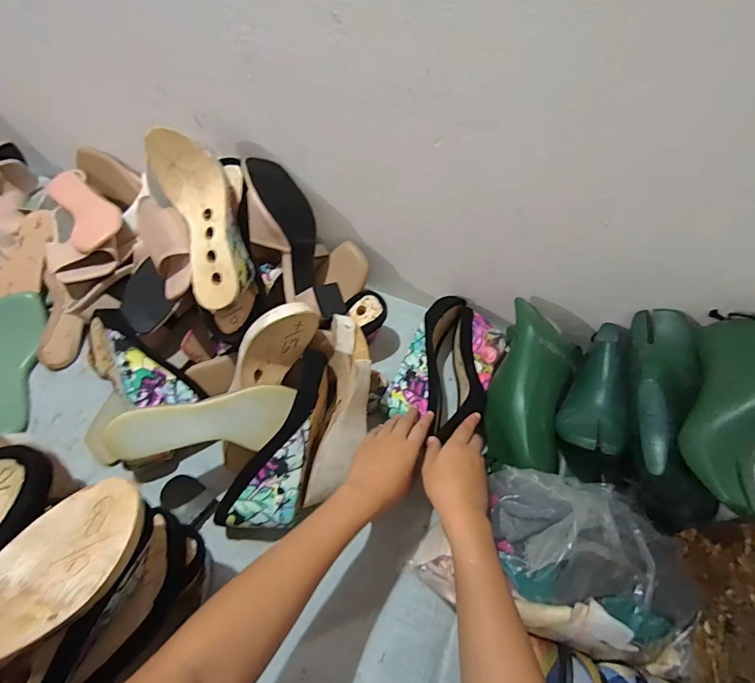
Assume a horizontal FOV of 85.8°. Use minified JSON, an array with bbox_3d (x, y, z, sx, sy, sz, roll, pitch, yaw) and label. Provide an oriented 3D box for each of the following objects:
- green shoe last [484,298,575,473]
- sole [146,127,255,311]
[{"bbox_3d":[0.213,0.059,0.536,0.113,0.090,0.220,14,75,6],"label":"green shoe last"},{"bbox_3d":[-0.218,-0.154,0.515,0.083,0.057,0.226,-20,86,-14],"label":"sole"}]

